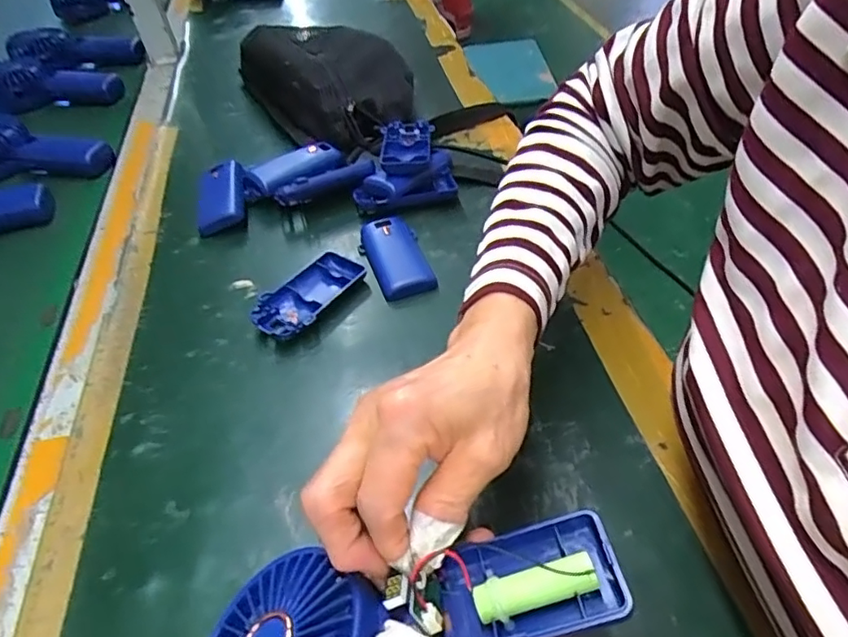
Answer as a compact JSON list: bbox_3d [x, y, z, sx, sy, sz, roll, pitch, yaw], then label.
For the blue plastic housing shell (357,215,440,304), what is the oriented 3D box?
[{"bbox_3d":[-0.023,-0.051,0.468,0.046,0.015,0.090,-14,47,-10],"label":"blue plastic housing shell"}]

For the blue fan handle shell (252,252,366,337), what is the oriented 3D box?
[{"bbox_3d":[-0.089,-0.017,0.442,0.048,0.018,0.092,25,52,25],"label":"blue fan handle shell"}]

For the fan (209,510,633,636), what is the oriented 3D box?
[{"bbox_3d":[-0.011,0.121,0.228,0.176,0.033,0.085,-20,47,0],"label":"fan"}]

